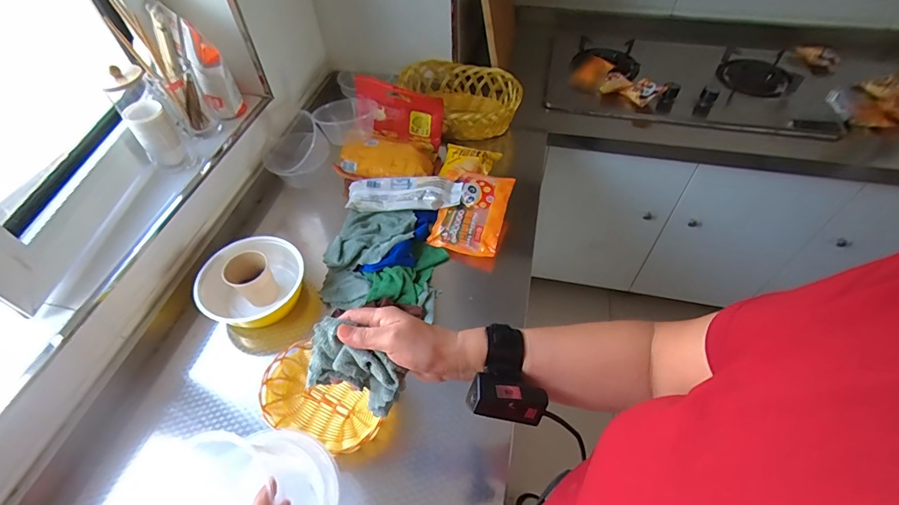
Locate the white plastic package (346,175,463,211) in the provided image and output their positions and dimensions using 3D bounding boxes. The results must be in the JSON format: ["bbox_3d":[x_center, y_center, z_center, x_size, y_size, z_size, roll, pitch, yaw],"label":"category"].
[{"bbox_3d":[-0.092,-0.119,0.852,0.228,0.052,0.060,4,52,5],"label":"white plastic package"}]

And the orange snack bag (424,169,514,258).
[{"bbox_3d":[0.042,-0.080,0.822,0.130,0.033,0.172,14,74,10],"label":"orange snack bag"}]

